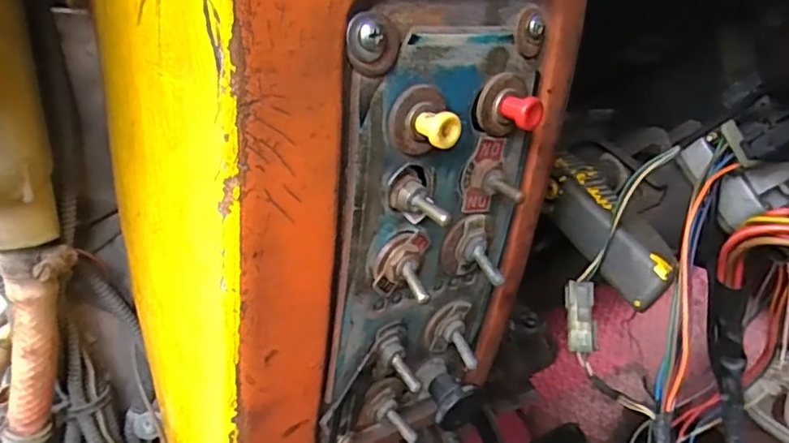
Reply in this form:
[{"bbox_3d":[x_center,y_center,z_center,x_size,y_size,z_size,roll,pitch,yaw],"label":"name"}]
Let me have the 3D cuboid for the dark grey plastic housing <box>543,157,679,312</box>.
[{"bbox_3d":[0.109,0.004,0.316,0.025,0.028,0.089,-8,48,-26],"label":"dark grey plastic housing"}]

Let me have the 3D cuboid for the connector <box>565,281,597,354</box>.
[{"bbox_3d":[0.092,0.047,0.299,0.014,0.035,0.005,2,-16,1],"label":"connector"}]

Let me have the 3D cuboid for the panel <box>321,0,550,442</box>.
[{"bbox_3d":[0.017,0.017,0.258,0.091,0.208,0.030,-13,33,-32],"label":"panel"}]

